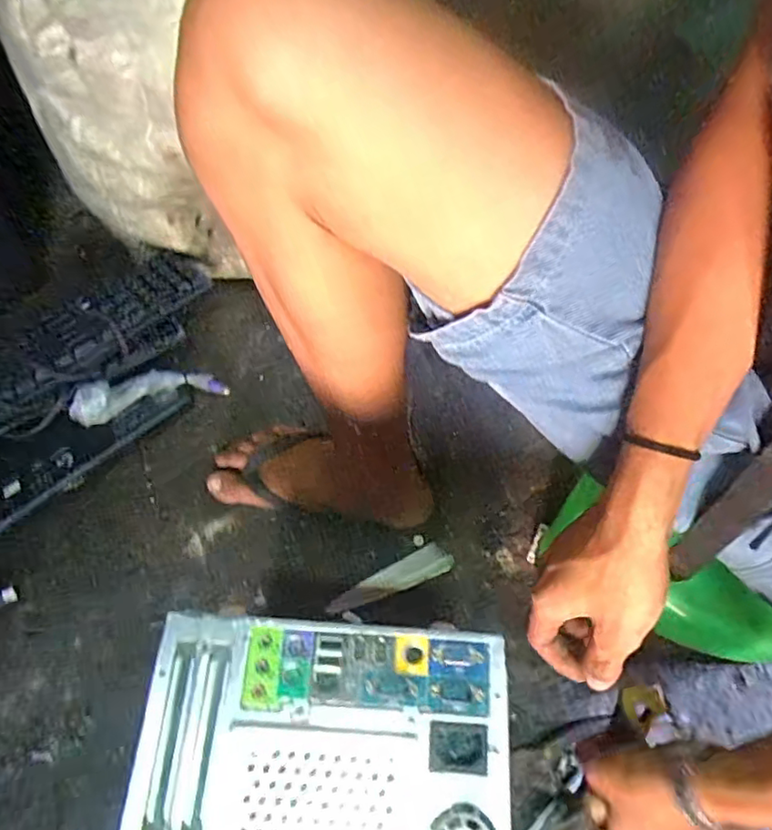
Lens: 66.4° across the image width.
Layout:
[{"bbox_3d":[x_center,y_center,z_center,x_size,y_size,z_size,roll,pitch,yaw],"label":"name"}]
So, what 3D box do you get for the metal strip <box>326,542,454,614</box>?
[{"bbox_3d":[0.004,0.177,0.632,0.138,0.008,0.032,-22,66,-10],"label":"metal strip"}]

